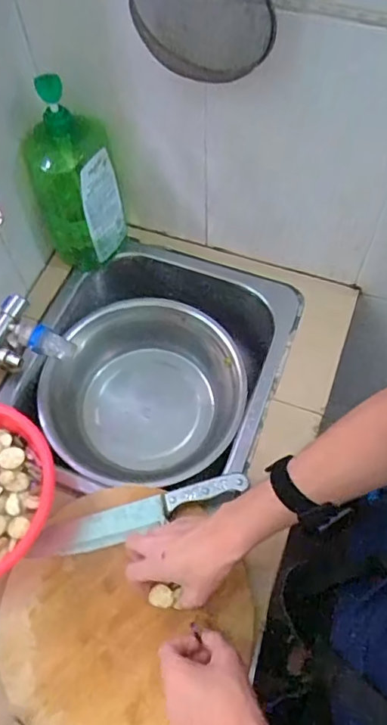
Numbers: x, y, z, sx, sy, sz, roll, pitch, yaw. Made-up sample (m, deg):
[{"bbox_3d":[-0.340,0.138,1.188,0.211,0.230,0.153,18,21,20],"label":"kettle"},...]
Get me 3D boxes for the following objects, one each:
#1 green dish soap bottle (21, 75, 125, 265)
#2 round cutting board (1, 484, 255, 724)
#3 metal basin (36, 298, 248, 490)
[{"bbox_3d":[-0.170,-0.264,0.752,0.122,0.287,0.088,-13,62,-6],"label":"green dish soap bottle"},{"bbox_3d":[-0.085,0.298,0.630,0.282,0.047,0.274,0,62,1],"label":"round cutting board"},{"bbox_3d":[-0.078,0.055,0.854,0.306,0.122,0.283,0,62,1],"label":"metal basin"}]

